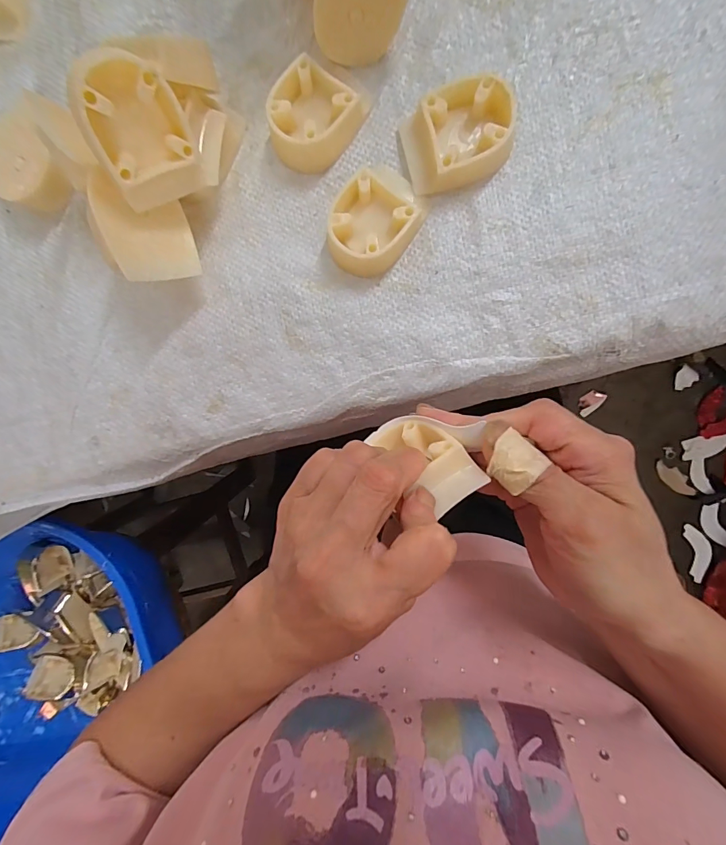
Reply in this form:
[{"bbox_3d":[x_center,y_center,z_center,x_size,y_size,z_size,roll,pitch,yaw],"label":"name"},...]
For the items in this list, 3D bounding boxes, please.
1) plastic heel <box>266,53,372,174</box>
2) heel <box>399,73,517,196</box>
[{"bbox_3d":[-0.030,-0.185,0.236,0.046,0.022,0.056,39,98,3],"label":"plastic heel"},{"bbox_3d":[0.056,-0.164,0.227,0.061,0.022,0.049,-13,92,8],"label":"heel"}]

